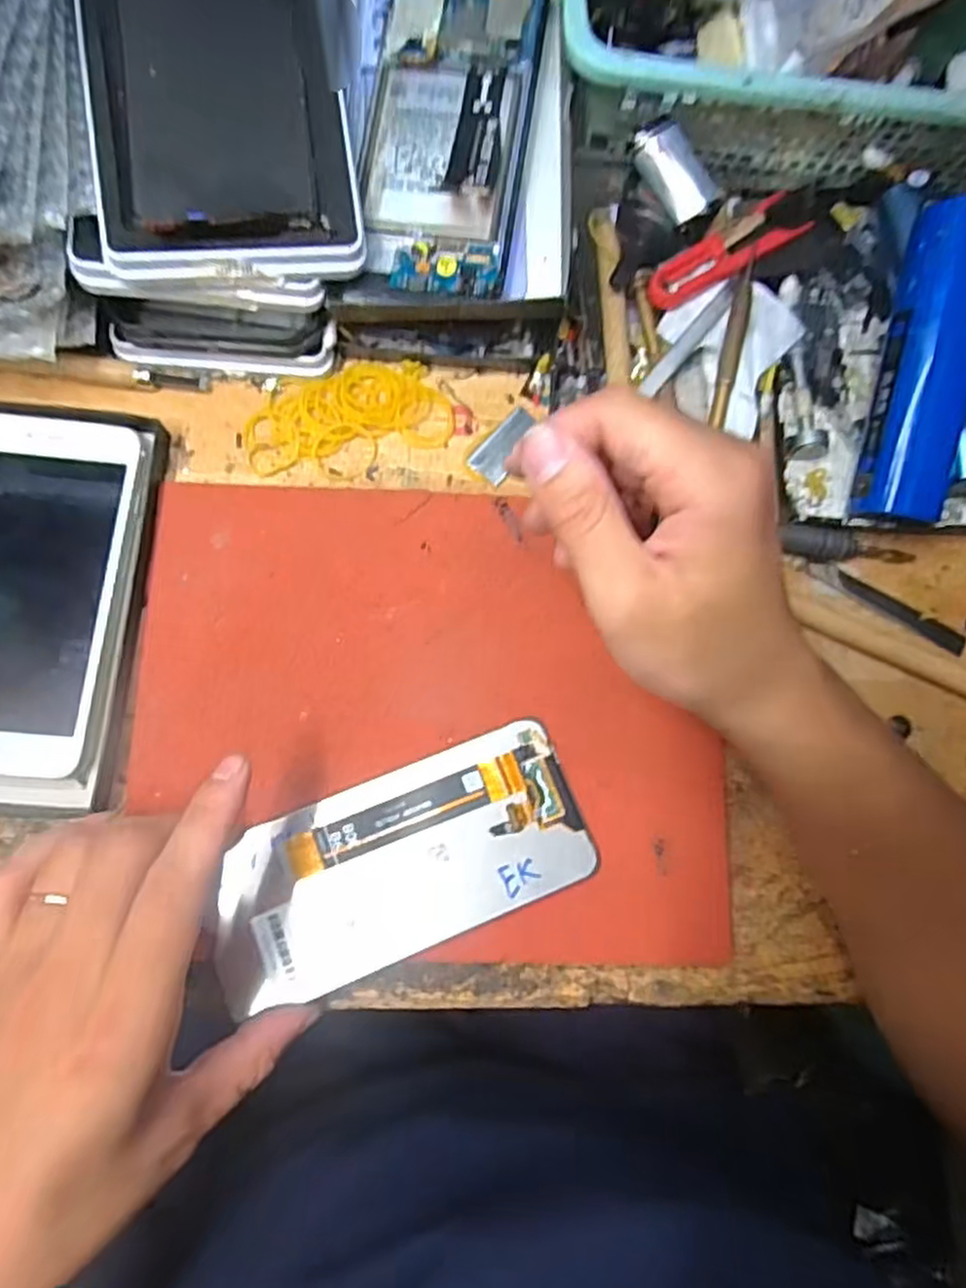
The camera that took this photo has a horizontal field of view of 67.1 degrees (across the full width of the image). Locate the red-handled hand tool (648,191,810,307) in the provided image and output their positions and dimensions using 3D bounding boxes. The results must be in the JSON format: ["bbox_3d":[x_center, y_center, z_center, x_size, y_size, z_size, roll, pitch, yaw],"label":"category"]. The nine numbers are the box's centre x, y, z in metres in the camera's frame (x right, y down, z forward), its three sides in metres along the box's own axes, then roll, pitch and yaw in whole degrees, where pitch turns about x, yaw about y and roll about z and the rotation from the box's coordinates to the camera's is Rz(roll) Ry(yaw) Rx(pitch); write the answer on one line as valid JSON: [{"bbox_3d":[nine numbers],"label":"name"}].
[{"bbox_3d":[0.115,-0.185,0.343,0.080,0.013,0.021,-31,86,-8],"label":"red-handled hand tool"}]

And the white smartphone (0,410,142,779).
[{"bbox_3d":[-0.197,-0.024,0.311,0.079,0.010,0.154,6,82,-4],"label":"white smartphone"}]

